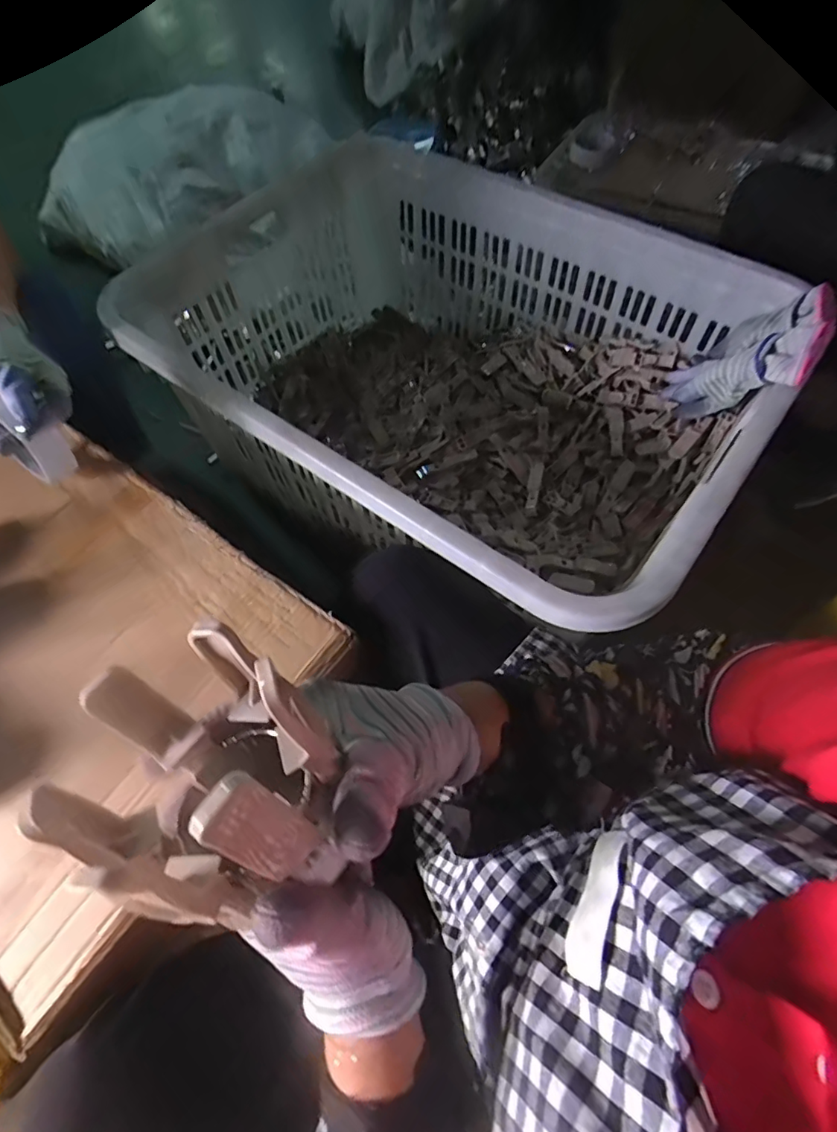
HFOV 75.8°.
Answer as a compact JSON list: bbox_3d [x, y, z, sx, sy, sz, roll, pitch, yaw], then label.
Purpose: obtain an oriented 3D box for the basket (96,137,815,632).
[{"bbox_3d":[0.044,-0.267,0.806,0.800,0.285,0.589,33,67,18],"label":"basket"}]

